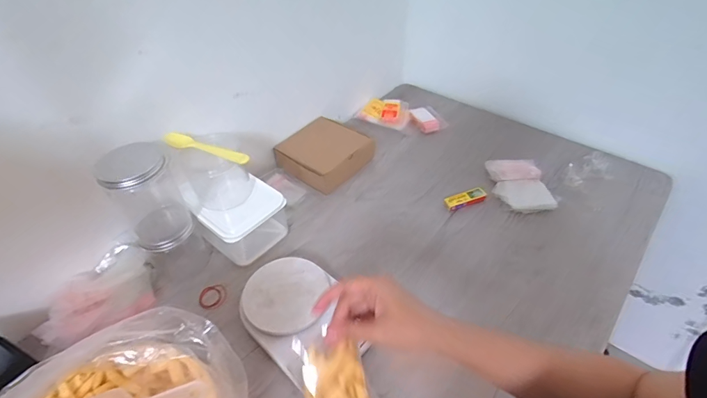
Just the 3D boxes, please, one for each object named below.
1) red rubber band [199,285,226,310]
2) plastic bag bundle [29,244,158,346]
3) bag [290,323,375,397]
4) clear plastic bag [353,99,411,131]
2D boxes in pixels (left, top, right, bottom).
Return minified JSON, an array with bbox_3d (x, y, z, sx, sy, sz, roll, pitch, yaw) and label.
[{"bbox_3d":[-0.235,0.162,0.652,0.045,0.004,0.045,-2,44,2],"label":"red rubber band"},{"bbox_3d":[-0.402,0.153,0.619,0.169,0.067,0.140,-27,49,-22],"label":"plastic bag bundle"},{"bbox_3d":[-0.018,0.173,0.367,0.061,0.103,0.026,-26,3,-13],"label":"bag"},{"bbox_3d":[0.083,-0.225,1.004,0.133,0.035,0.078,20,49,22],"label":"clear plastic bag"}]

